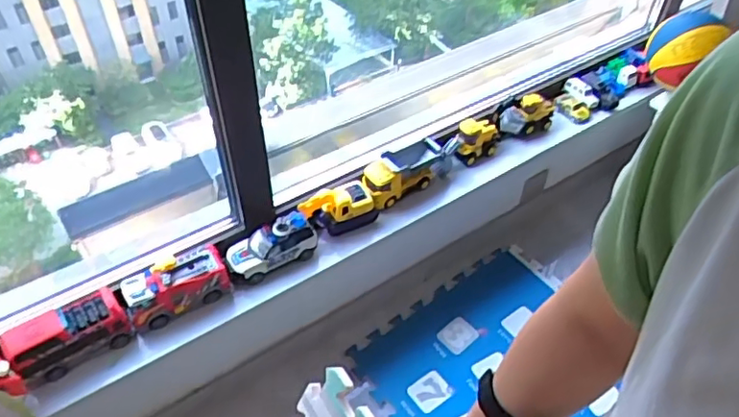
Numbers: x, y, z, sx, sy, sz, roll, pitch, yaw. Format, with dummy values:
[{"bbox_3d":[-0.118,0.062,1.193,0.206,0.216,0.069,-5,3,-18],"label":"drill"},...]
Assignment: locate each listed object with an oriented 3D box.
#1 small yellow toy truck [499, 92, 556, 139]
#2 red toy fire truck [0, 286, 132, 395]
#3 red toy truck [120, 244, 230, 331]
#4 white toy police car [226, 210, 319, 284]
[{"bbox_3d":[0.399,-0.230,1.520,0.177,0.067,0.079,-30,54,-26],"label":"small yellow toy truck"},{"bbox_3d":[-0.534,0.236,1.063,0.226,0.119,0.087,-34,56,-28],"label":"red toy fire truck"},{"bbox_3d":[-0.363,0.149,1.148,0.191,0.101,0.091,-20,51,-19],"label":"red toy truck"},{"bbox_3d":[-0.192,0.080,1.211,0.185,0.089,0.074,-23,52,-21],"label":"white toy police car"}]

